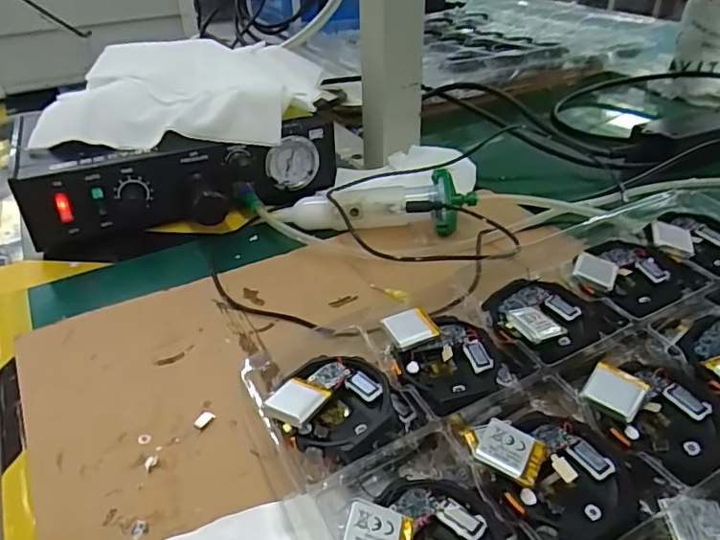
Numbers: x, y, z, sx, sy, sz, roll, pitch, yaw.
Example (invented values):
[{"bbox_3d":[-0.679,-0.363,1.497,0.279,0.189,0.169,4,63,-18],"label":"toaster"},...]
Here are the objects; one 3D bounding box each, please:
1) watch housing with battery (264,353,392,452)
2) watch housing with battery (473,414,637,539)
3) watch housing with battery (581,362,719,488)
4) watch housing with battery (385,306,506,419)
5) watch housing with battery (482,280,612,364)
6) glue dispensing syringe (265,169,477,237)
[{"bbox_3d":[-0.011,0.058,0.238,0.046,0.015,0.047,27,37,17],"label":"watch housing with battery"},{"bbox_3d":[0.076,0.077,0.210,0.051,0.019,0.051,-2,35,1],"label":"watch housing with battery"},{"bbox_3d":[0.127,0.059,0.230,0.050,0.017,0.052,-2,35,1],"label":"watch housing with battery"},{"bbox_3d":[0.040,0.041,0.265,0.049,0.021,0.052,-2,35,1],"label":"watch housing with battery"},{"bbox_3d":[0.094,0.020,0.279,0.056,0.016,0.051,-2,35,1],"label":"watch housing with battery"},{"bbox_3d":[0.007,-0.047,0.410,0.150,0.029,0.037,-1,35,2],"label":"glue dispensing syringe"}]

